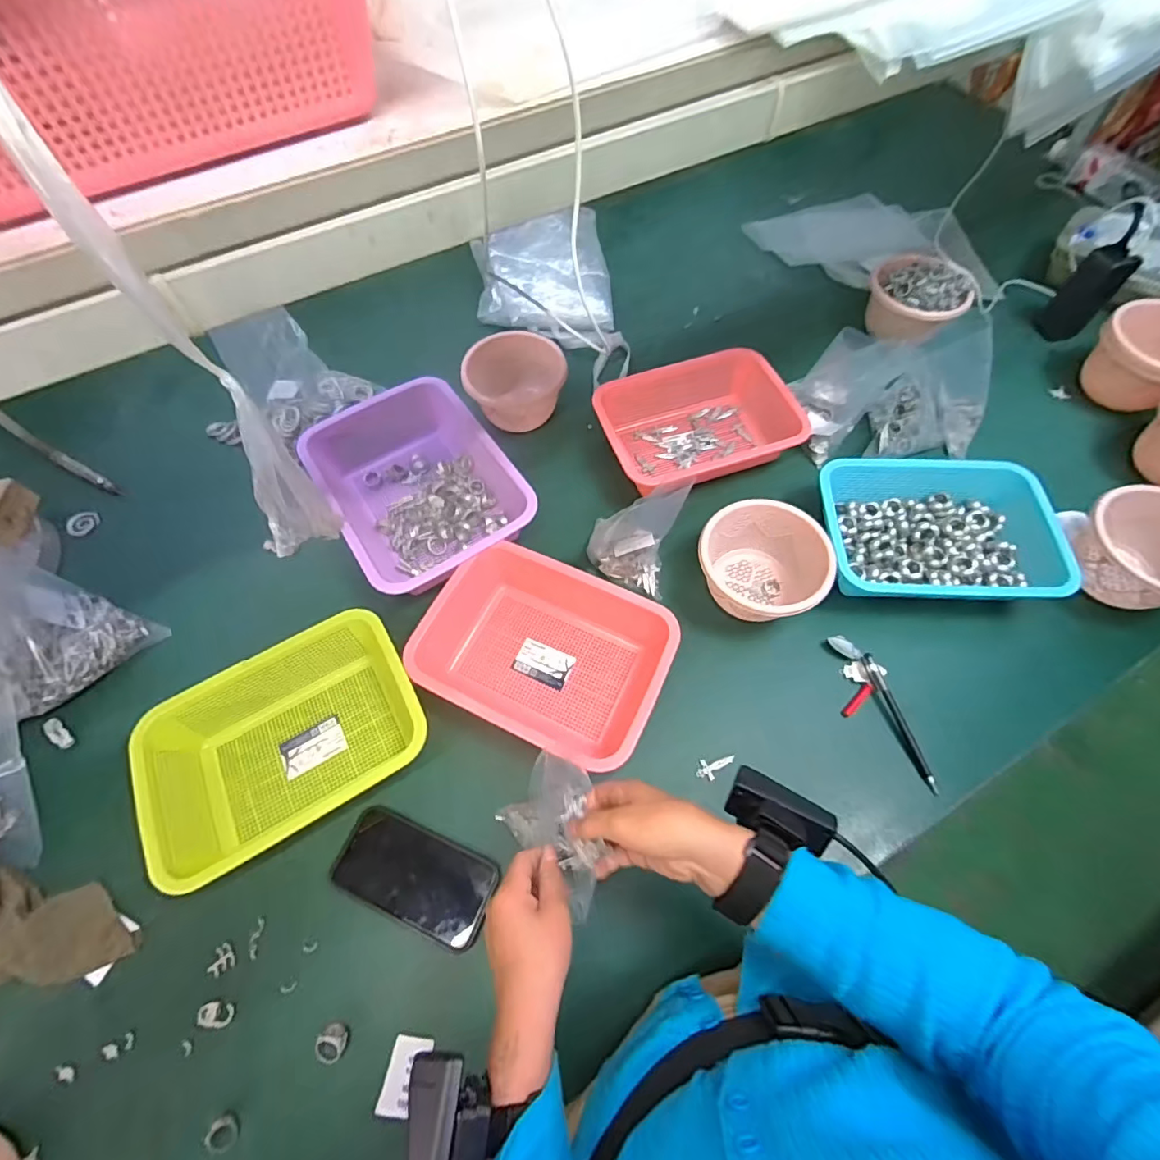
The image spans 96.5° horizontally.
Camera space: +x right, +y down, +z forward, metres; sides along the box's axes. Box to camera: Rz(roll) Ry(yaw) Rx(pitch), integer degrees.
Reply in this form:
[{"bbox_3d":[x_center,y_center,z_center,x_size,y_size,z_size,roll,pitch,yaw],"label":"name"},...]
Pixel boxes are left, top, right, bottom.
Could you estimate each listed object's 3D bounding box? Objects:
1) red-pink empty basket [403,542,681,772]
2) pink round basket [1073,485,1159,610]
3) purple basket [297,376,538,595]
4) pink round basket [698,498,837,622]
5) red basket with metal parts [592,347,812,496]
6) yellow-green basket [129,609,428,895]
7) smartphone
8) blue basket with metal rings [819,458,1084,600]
[{"bbox_3d":[-0.046,0.087,0.590,0.271,0.074,0.179,24,67,12],"label":"red-pink empty basket"},{"bbox_3d":[0.668,-0.030,0.618,0.122,0.093,0.139,-39,69,-17],"label":"pink round basket"},{"bbox_3d":[-0.221,-0.133,0.703,0.216,0.073,0.293,-31,67,-14],"label":"purple basket"},{"bbox_3d":[0.214,-0.012,0.627,0.133,0.092,0.145,0,64,1],"label":"pink round basket"},{"bbox_3d":[0.160,-0.232,0.746,0.264,0.067,0.188,-15,65,-7],"label":"red basket with metal parts"},{"bbox_3d":[-0.306,0.169,0.554,0.264,0.067,0.189,-29,67,-13],"label":"yellow-green basket"},{"bbox_3d":[-0.168,0.299,0.527,0.161,0.014,0.080,20,66,10],"label":"smartphone"},{"bbox_3d":[0.430,-0.063,0.648,0.260,0.074,0.208,3,64,2],"label":"blue basket with metal rings"}]

